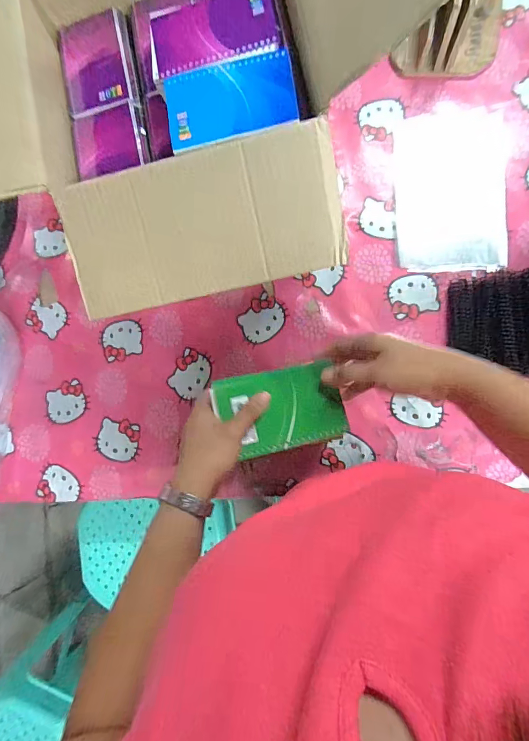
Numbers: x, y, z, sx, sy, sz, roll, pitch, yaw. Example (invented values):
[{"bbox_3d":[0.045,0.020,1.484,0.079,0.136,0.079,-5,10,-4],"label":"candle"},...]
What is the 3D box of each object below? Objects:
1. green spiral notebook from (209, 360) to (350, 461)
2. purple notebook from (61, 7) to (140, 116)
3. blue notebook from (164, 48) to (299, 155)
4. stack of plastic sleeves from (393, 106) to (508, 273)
[{"bbox_3d":[0.017,0.041,0.413,0.130,0.018,0.087,-15,83,7],"label":"green spiral notebook"},{"bbox_3d":[-0.218,-0.405,0.501,0.088,0.028,0.163,-13,77,0],"label":"purple notebook"},{"bbox_3d":[-0.035,-0.274,0.389,0.130,0.009,0.088,-9,84,7],"label":"blue notebook"},{"bbox_3d":[0.313,-0.306,0.645,0.173,0.015,0.283,0,85,8],"label":"stack of plastic sleeves"}]

